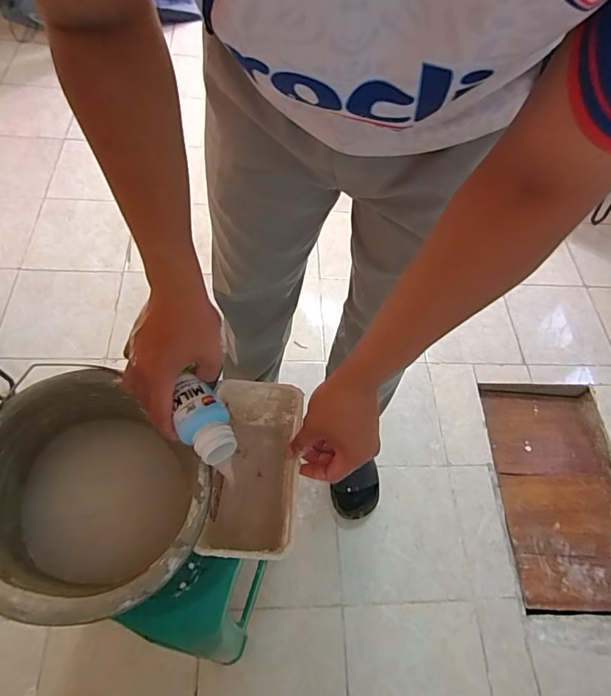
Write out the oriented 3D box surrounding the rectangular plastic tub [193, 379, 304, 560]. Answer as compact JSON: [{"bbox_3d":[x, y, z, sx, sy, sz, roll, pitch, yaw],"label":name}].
[{"bbox_3d":[-0.061,0.160,0.567,0.097,0.153,0.197,3,61,-2],"label":"rectangular plastic tub"}]

